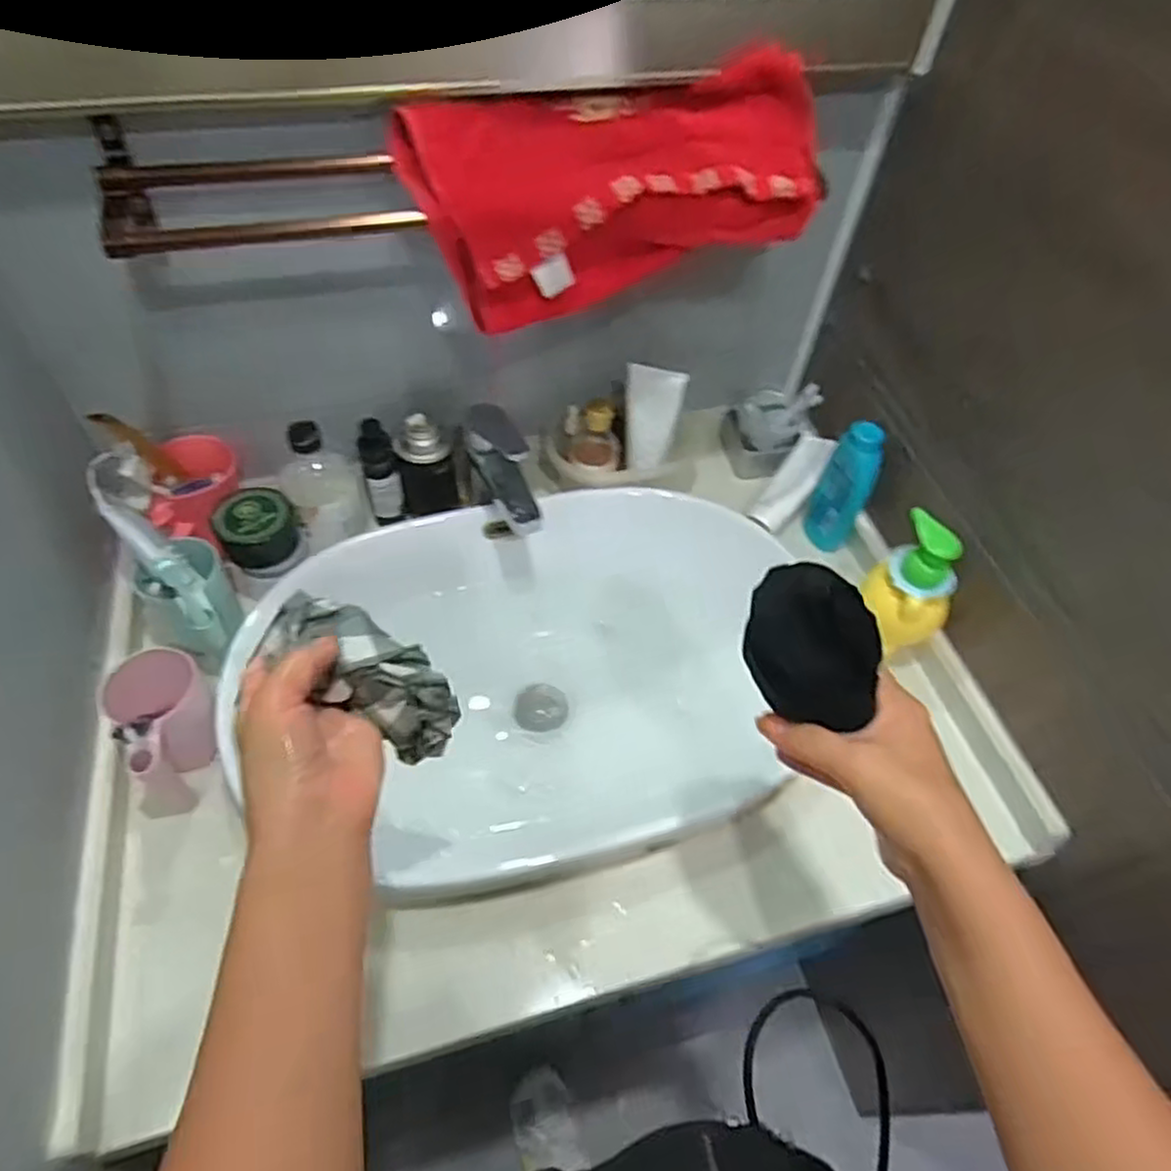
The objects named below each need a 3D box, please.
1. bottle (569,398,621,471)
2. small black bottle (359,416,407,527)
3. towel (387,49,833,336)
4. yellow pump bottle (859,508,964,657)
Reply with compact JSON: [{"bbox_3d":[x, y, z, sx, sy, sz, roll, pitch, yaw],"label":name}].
[{"bbox_3d":[0.011,-0.168,0.835,0.057,0.081,0.046,9,54,2],"label":"bottle"},{"bbox_3d":[-0.221,-0.119,0.810,0.037,0.144,0.031,-16,57,-16],"label":"small black bottle"},{"bbox_3d":[0.027,-0.331,0.602,0.331,0.053,0.163,-19,95,-9],"label":"towel"},{"bbox_3d":[0.322,0.009,0.735,0.077,0.160,0.081,-4,54,-8],"label":"yellow pump bottle"}]

